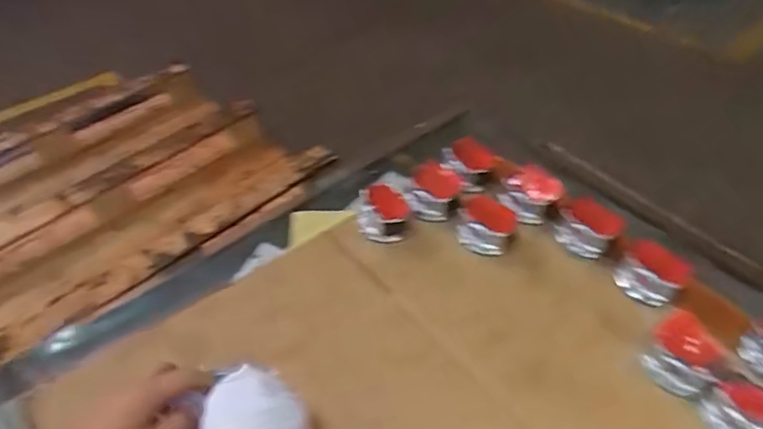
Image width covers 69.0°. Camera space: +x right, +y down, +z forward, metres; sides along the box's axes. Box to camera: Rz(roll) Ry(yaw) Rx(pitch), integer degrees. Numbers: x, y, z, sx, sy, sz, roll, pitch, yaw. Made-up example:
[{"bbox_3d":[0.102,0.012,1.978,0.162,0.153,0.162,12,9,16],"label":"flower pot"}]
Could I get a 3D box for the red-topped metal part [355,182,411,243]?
[{"bbox_3d":[0.001,-0.002,0.707,0.064,0.046,0.063,1,45,-1],"label":"red-topped metal part"}]

